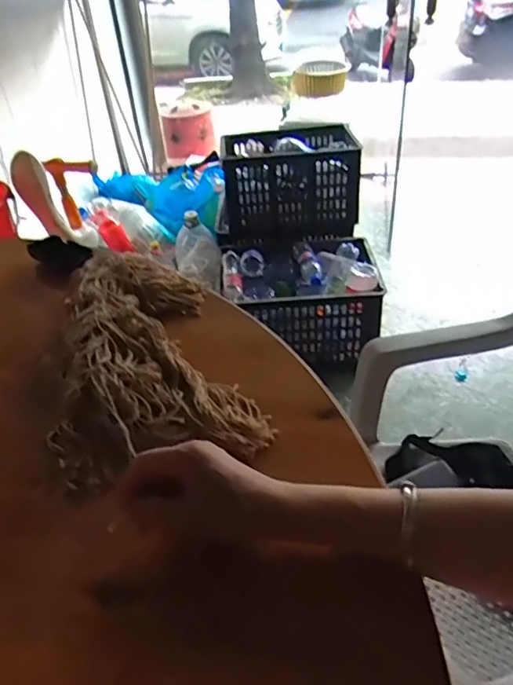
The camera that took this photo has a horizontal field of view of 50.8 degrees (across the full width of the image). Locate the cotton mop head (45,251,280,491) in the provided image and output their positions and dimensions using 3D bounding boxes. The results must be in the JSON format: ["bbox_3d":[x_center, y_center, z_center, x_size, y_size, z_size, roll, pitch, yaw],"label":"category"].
[{"bbox_3d":[-0.111,-0.002,0.586,0.187,0.057,0.322,-11,38,-7],"label":"cotton mop head"}]

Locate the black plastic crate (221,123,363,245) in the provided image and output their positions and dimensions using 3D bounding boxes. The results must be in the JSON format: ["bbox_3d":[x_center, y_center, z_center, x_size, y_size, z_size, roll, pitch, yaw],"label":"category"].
[{"bbox_3d":[0.105,-0.534,1.832,0.443,0.286,0.273,-4,38,2],"label":"black plastic crate"}]

